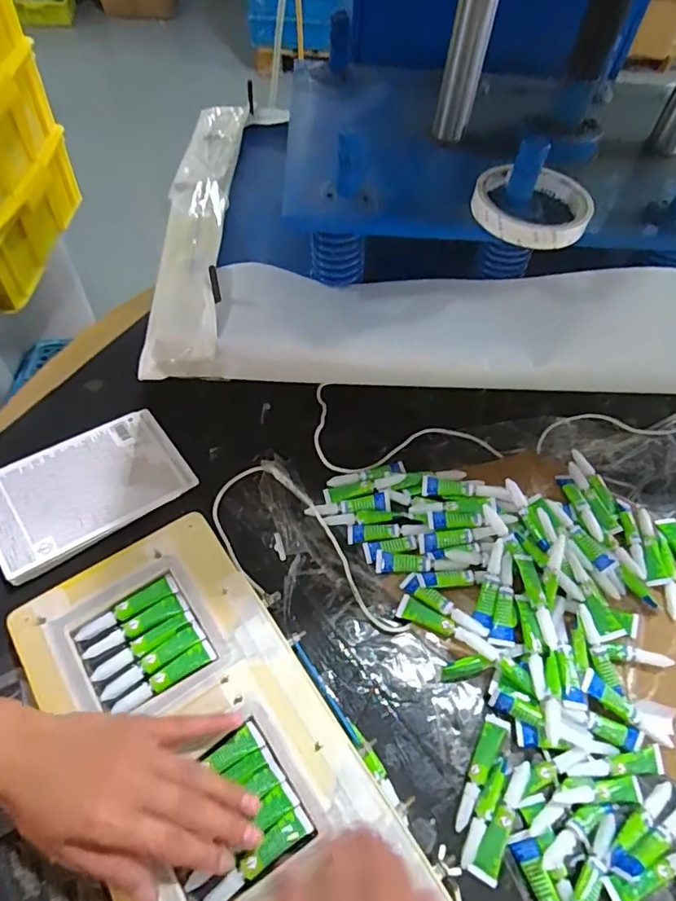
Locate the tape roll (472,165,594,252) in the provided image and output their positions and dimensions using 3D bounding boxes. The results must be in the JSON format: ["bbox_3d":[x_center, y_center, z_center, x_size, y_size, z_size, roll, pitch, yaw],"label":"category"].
[{"bbox_3d":[0.149,-0.189,0.410,0.088,0.018,0.088,2,56,-4],"label":"tape roll"}]

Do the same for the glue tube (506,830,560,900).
[{"bbox_3d":[0.146,0.308,0.359,0.017,0.014,0.081,-19,61,-15],"label":"glue tube"}]

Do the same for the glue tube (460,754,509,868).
[{"bbox_3d":[0.107,0.263,0.386,0.014,0.012,0.073,28,60,13],"label":"glue tube"}]

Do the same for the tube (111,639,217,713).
[{"bbox_3d":[-0.129,0.171,0.398,0.075,0.006,0.017,-29,64,-21],"label":"tube"}]

